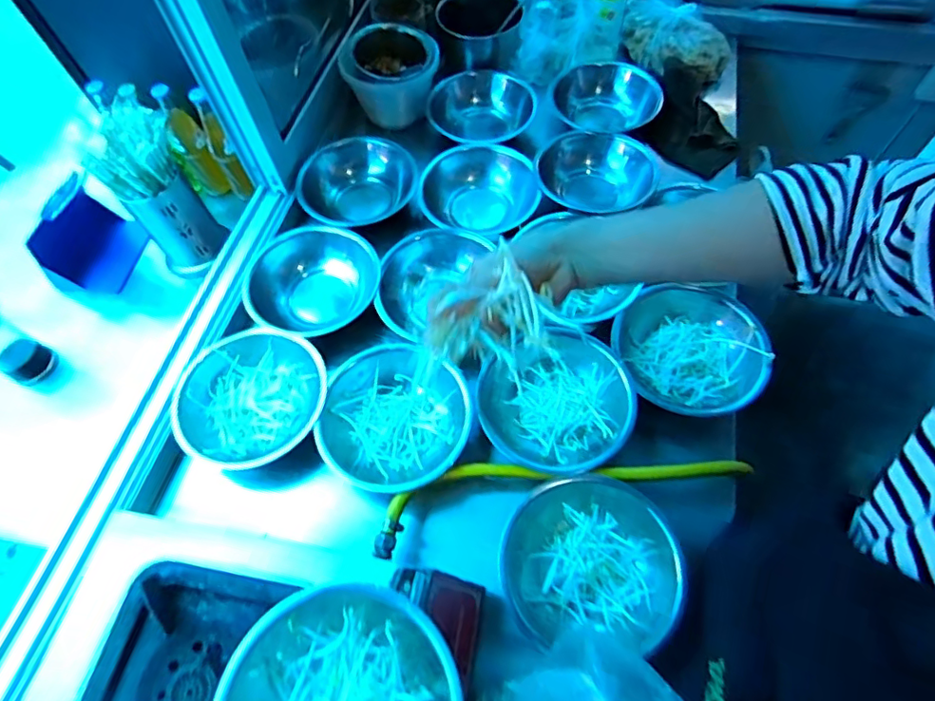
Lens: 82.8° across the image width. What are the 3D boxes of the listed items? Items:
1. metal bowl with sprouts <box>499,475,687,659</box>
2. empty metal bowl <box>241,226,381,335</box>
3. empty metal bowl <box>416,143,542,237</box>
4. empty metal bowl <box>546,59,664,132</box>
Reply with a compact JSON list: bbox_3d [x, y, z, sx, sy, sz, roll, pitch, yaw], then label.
[{"bbox_3d":[0.135,0.231,0.588,0.189,0.057,0.164,1,61,4],"label":"metal bowl with sprouts"},{"bbox_3d":[-0.217,-0.094,0.766,0.189,0.062,0.163,-39,66,-17],"label":"empty metal bowl"},{"bbox_3d":[0.016,-0.245,0.837,0.179,0.053,0.172,-1,61,2],"label":"empty metal bowl"},{"bbox_3d":[0.241,-0.435,0.937,0.188,0.056,0.173,18,64,12],"label":"empty metal bowl"}]

